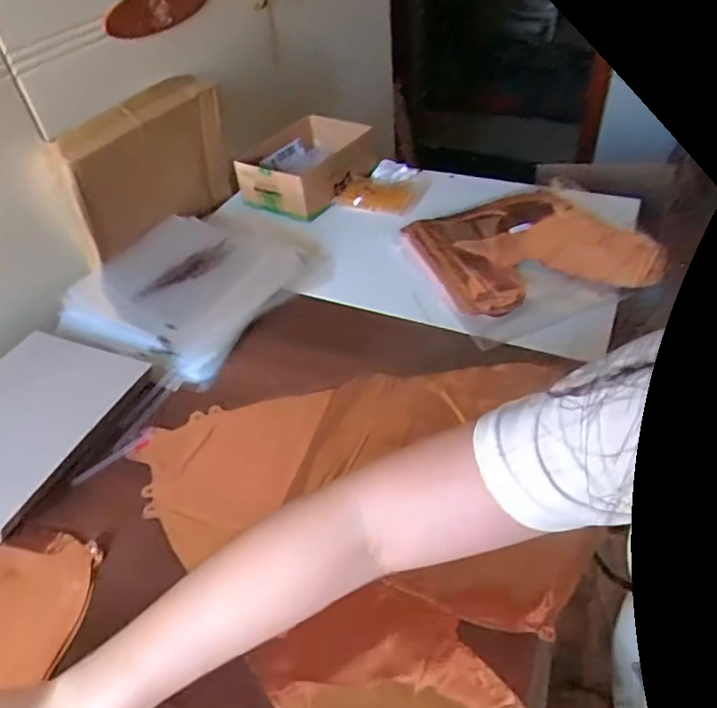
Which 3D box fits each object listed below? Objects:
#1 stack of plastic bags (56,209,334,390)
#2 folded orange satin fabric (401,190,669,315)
[{"bbox_3d":[-0.193,-0.105,0.705,0.241,0.034,0.315,22,51,25],"label":"stack of plastic bags"},{"bbox_3d":[0.228,-0.137,0.747,0.296,0.046,0.211,-21,47,-14],"label":"folded orange satin fabric"}]

